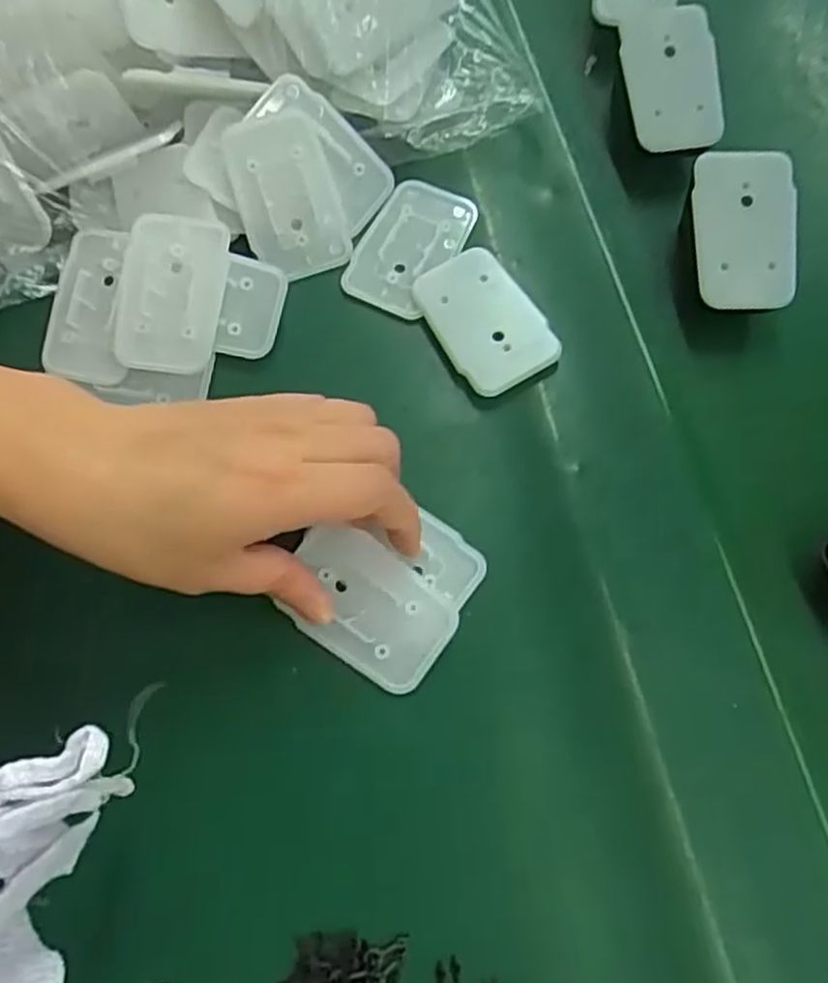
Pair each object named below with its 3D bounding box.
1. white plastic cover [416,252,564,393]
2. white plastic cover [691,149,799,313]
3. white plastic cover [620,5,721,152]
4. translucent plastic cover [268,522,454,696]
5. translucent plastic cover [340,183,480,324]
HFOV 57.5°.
[{"bbox_3d":[0.030,-0.074,0.331,0.042,0.010,0.065,-30,73,-9],"label":"white plastic cover"},{"bbox_3d":[0.140,-0.110,0.319,0.043,0.008,0.063,-3,98,-4],"label":"white plastic cover"},{"bbox_3d":[0.121,-0.193,0.352,0.043,0.008,0.063,-12,98,5],"label":"white plastic cover"},{"bbox_3d":[-0.018,0.045,0.295,0.066,0.008,0.045,33,92,9],"label":"translucent plastic cover"},{"bbox_3d":[-0.001,-0.112,0.347,0.040,0.012,0.063,30,74,10],"label":"translucent plastic cover"}]

